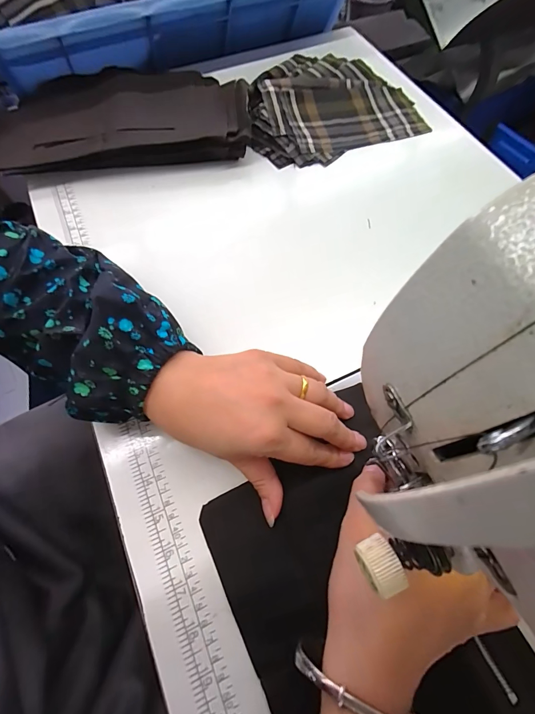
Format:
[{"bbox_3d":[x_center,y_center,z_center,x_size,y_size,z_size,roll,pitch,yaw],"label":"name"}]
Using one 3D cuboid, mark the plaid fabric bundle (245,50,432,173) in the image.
[{"bbox_3d":[0.086,-0.338,0.434,0.233,0.034,0.184,-11,67,-5],"label":"plaid fabric bundle"}]

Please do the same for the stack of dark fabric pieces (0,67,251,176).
[{"bbox_3d":[-0.185,-0.298,0.416,0.308,0.033,0.176,-11,67,-7],"label":"stack of dark fabric pieces"}]

